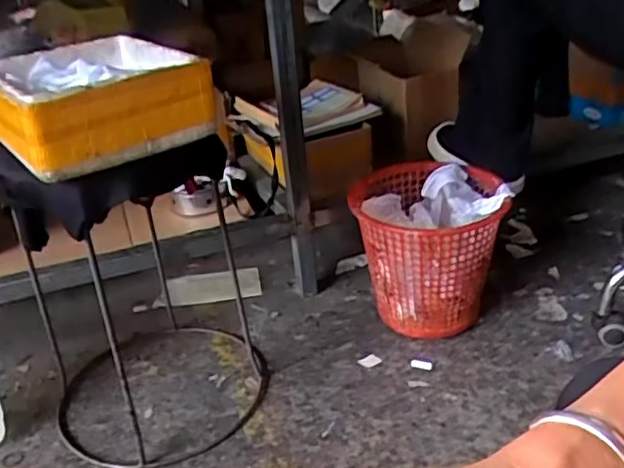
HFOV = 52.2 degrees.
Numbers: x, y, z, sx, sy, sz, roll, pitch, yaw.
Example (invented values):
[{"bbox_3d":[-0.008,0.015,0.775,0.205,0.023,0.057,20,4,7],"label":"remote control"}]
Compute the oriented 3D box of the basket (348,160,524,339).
[{"bbox_3d":[0.209,0.043,1.175,0.245,0.299,0.252,-4,28,2],"label":"basket"}]

